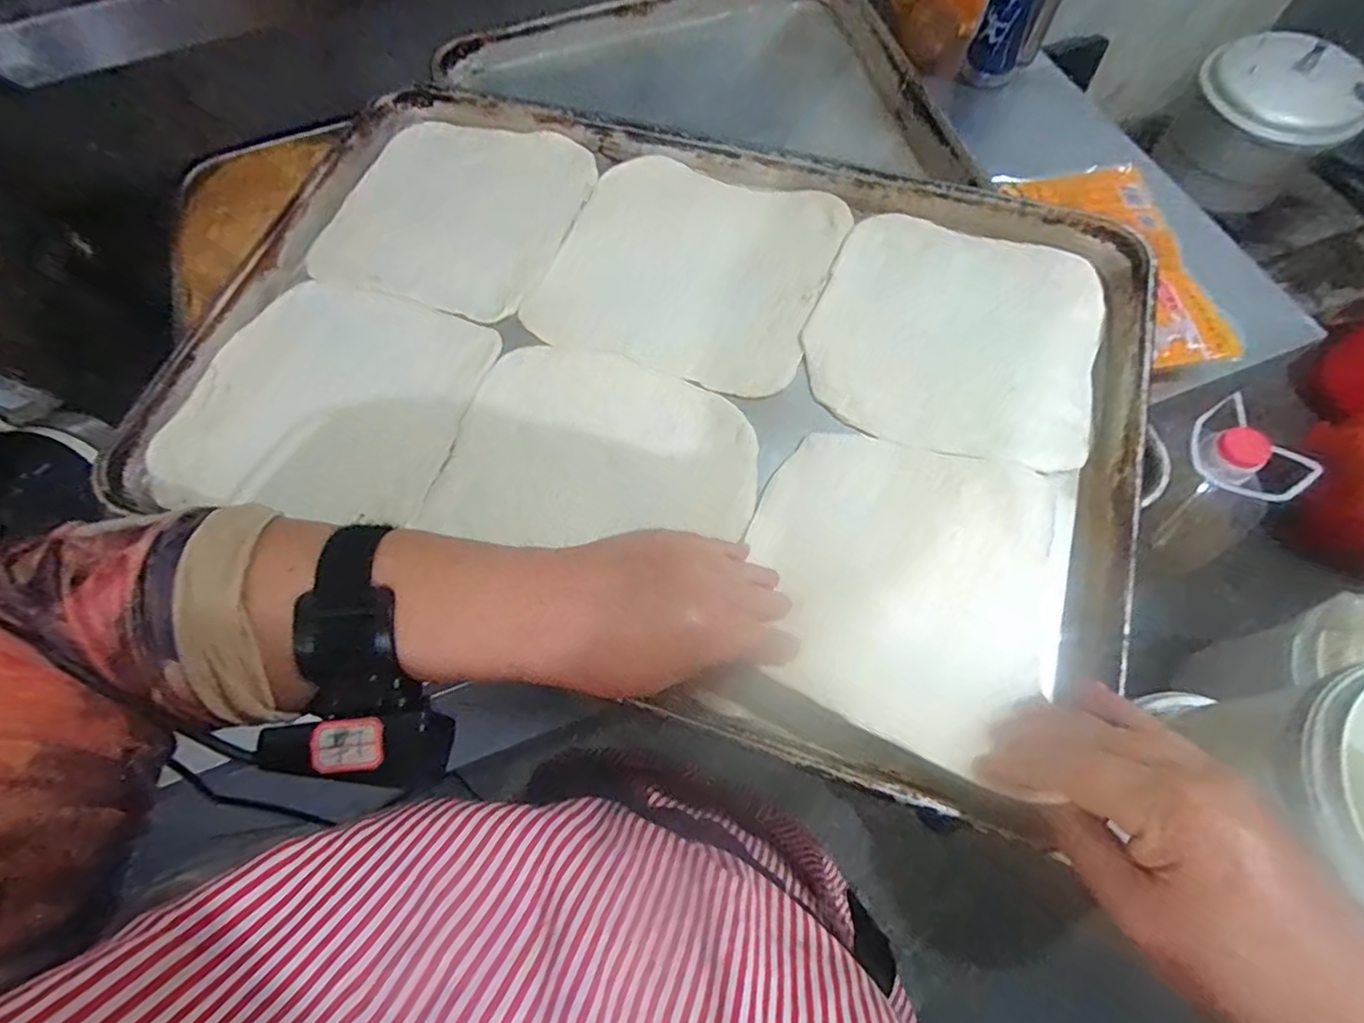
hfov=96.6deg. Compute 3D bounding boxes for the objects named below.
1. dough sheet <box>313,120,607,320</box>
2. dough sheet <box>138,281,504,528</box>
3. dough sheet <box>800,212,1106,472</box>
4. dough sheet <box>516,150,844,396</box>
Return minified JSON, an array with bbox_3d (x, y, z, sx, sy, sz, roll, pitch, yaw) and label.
[{"bbox_3d":[-0.177,-0.237,0.481,0.186,0.011,0.184,16,69,9],"label":"dough sheet"},{"bbox_3d":[-0.240,-0.072,0.415,0.188,0.013,0.176,16,69,9],"label":"dough sheet"},{"bbox_3d":[0.184,-0.120,0.411,0.181,0.005,0.179,16,69,9],"label":"dough sheet"},{"bbox_3d":[0.005,-0.179,0.446,0.194,0.006,0.187,20,70,10],"label":"dough sheet"}]

